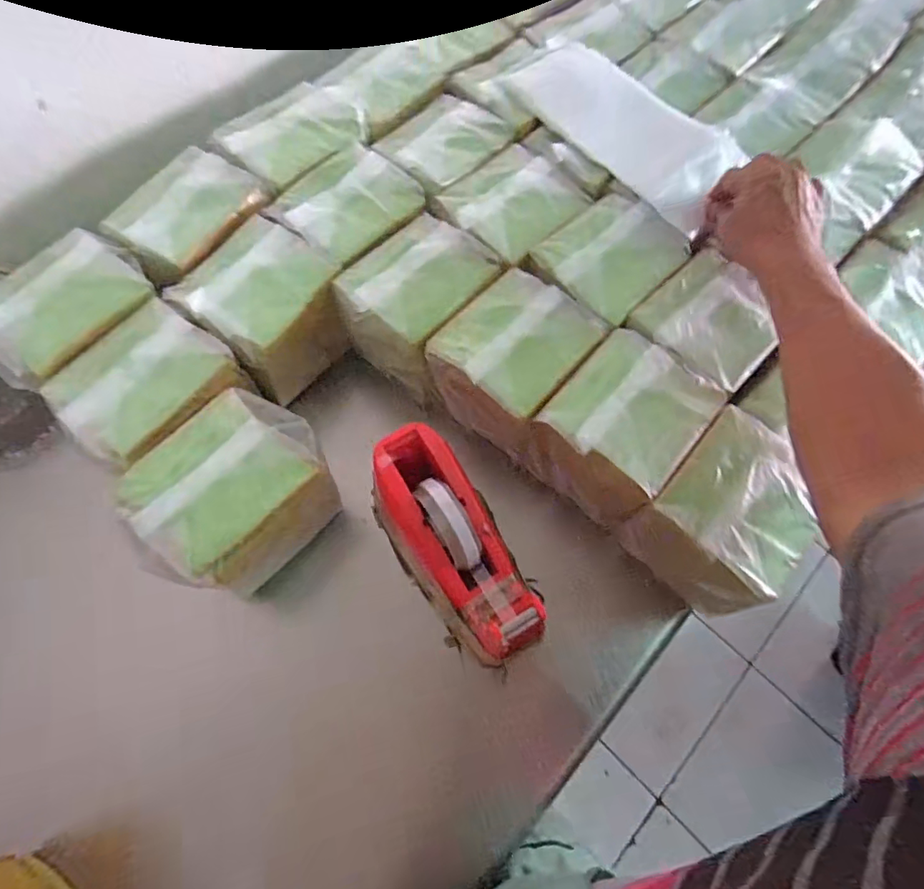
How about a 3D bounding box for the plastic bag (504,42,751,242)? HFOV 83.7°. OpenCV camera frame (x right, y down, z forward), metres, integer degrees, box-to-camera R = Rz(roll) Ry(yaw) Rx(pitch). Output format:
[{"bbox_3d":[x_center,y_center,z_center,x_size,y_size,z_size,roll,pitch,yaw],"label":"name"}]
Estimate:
[{"bbox_3d":[0.186,-0.355,0.579,0.120,0.027,0.288,-33,70,-13],"label":"plastic bag"}]

